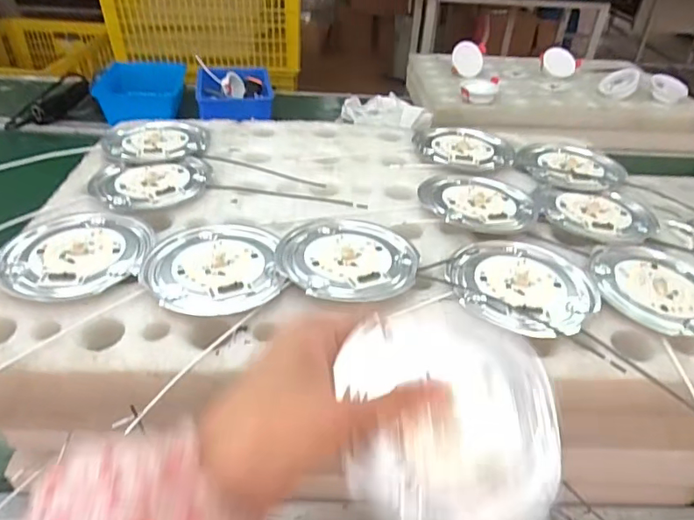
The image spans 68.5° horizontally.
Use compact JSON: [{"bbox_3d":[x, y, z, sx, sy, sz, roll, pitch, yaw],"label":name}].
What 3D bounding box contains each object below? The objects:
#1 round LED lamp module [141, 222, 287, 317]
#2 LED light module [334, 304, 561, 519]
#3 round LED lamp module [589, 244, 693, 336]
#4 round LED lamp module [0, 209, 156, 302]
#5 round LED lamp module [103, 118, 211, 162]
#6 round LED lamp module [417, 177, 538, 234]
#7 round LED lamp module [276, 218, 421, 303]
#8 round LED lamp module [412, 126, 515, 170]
[{"bbox_3d":[-0.098,0.004,0.373,0.092,0.010,0.109,-7,38,-12],"label":"round LED lamp module"},{"bbox_3d":[0.049,0.075,0.240,0.097,0.006,0.114,-7,59,1],"label":"LED light module"},{"bbox_3d":[0.237,0.021,0.383,0.098,0.009,0.096,2,37,-1],"label":"round LED lamp module"},{"bbox_3d":[-0.196,-0.010,0.382,0.098,0.015,0.104,2,37,-1],"label":"round LED lamp module"},{"bbox_3d":[-0.197,-0.127,0.528,0.103,0.012,0.084,-5,38,-10],"label":"round LED lamp module"},{"bbox_3d":[0.117,-0.053,0.453,0.090,0.012,0.092,2,37,-1],"label":"round LED lamp module"},{"bbox_3d":[-0.002,-0.003,0.383,0.095,0.012,0.101,2,37,-1],"label":"round LED lamp module"},{"bbox_3d":[0.120,-0.118,0.537,0.087,0.011,0.080,2,37,-1],"label":"round LED lamp module"}]

